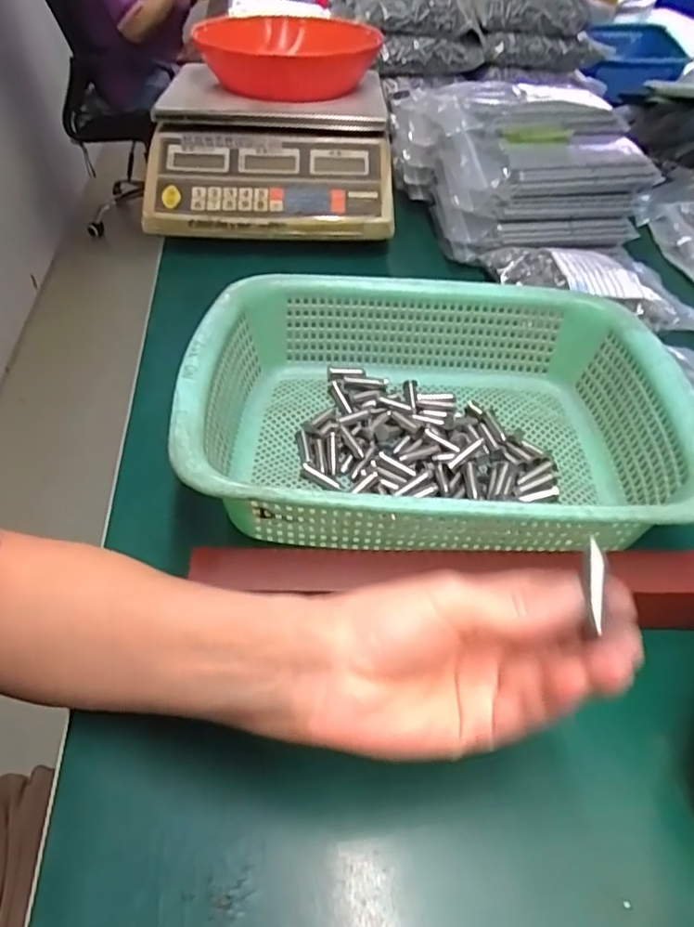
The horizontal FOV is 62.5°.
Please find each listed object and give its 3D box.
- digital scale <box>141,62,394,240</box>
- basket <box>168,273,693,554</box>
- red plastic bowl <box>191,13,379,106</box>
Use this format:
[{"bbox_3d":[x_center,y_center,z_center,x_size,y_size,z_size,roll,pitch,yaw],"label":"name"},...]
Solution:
[{"bbox_3d":[-0.083,-0.353,0.644,0.256,0.096,0.235,-1,46,0],"label":"digital scale"},{"bbox_3d":[0.054,-0.034,0.371,0.287,0.090,0.219,1,46,1],"label":"basket"},{"bbox_3d":[-0.062,-0.488,0.673,0.190,0.057,0.252,2,46,2],"label":"red plastic bowl"}]

